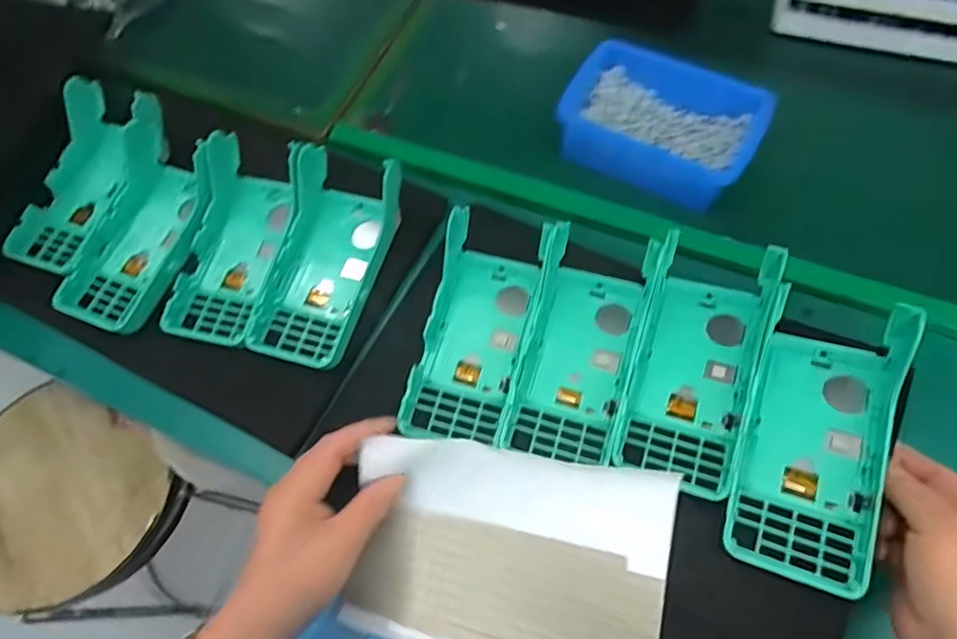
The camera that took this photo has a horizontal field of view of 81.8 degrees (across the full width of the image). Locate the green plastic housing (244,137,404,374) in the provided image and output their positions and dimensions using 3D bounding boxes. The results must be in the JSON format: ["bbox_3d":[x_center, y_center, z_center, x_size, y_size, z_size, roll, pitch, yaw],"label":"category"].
[{"bbox_3d":[-0.123,-0.050,0.430,0.081,0.050,0.161,15,66,10],"label":"green plastic housing"}]

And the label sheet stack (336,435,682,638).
[{"bbox_3d":[0.017,0.150,0.347,0.190,0.033,0.134,11,86,11],"label":"label sheet stack"}]

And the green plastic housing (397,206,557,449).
[{"bbox_3d":[-0.003,0.007,0.397,0.074,0.053,0.158,15,66,9],"label":"green plastic housing"}]

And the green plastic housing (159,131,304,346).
[{"bbox_3d":[-0.198,-0.068,0.445,0.083,0.049,0.170,13,66,9],"label":"green plastic housing"}]

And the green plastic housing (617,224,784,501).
[{"bbox_3d":[0.146,0.027,0.369,0.077,0.056,0.166,19,67,11],"label":"green plastic housing"}]

